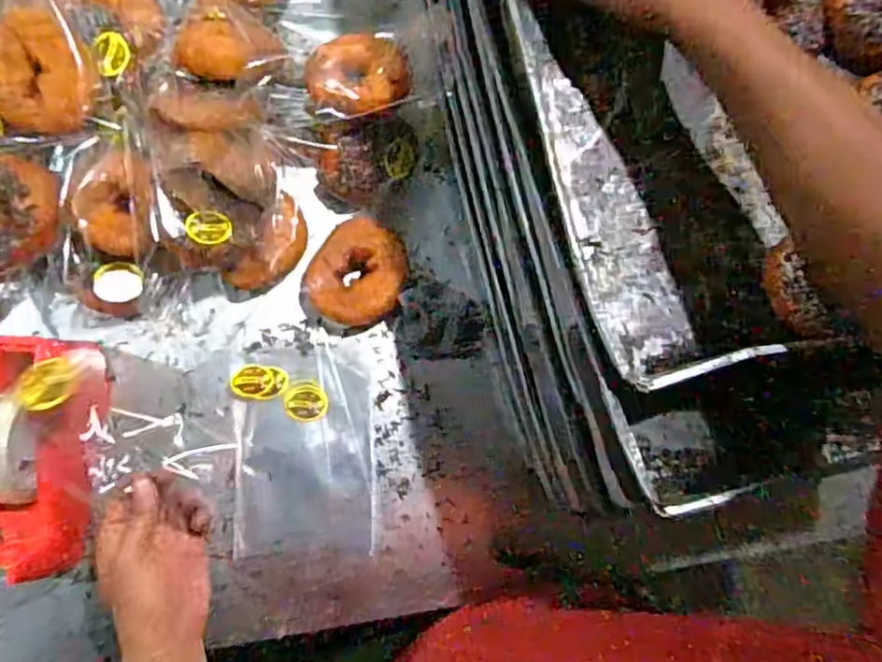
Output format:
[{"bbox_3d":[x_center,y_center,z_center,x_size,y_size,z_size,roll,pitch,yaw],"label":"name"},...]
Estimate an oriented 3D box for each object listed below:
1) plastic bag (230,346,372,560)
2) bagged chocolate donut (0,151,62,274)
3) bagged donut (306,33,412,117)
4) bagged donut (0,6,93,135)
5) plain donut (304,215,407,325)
[{"bbox_3d":[-0.131,0.116,0.650,0.127,0.021,0.200,-2,89,-9],"label":"plastic bag"},{"bbox_3d":[-0.381,-0.105,0.592,0.094,0.051,0.095,-20,92,-8],"label":"bagged chocolate donut"},{"bbox_3d":[-0.085,-0.244,0.644,0.115,0.033,0.082,35,85,22],"label":"bagged donut"},{"bbox_3d":[-0.345,-0.216,0.575,0.083,0.033,0.094,-39,94,-8],"label":"bagged donut"},{"bbox_3d":[-0.079,-0.056,0.659,0.088,0.022,0.100,33,84,-6],"label":"plain donut"}]

